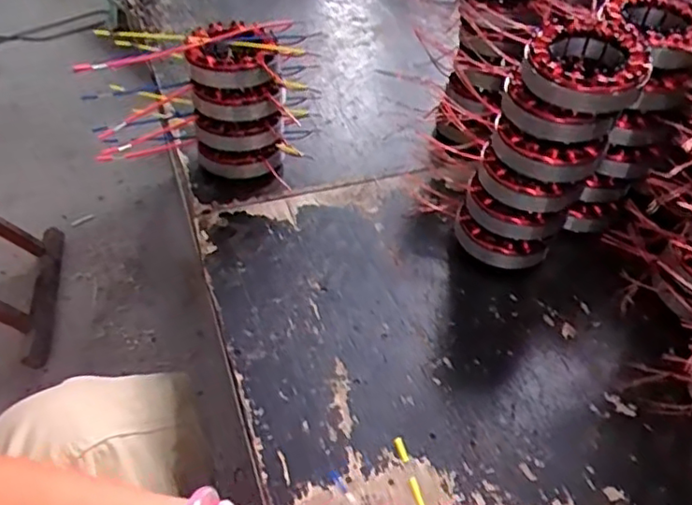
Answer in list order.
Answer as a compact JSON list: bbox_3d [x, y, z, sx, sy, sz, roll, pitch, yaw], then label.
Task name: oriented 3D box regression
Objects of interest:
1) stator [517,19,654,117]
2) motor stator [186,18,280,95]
[{"bbox_3d":[0.177,-0.138,0.467,0.086,0.039,0.087,14,45,15],"label":"stator"},{"bbox_3d":[-0.108,-0.185,0.593,0.080,0.037,0.093,-11,44,-10],"label":"motor stator"}]

